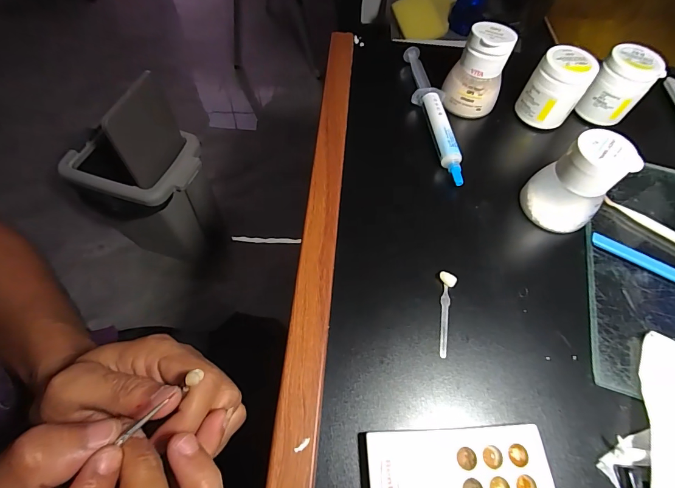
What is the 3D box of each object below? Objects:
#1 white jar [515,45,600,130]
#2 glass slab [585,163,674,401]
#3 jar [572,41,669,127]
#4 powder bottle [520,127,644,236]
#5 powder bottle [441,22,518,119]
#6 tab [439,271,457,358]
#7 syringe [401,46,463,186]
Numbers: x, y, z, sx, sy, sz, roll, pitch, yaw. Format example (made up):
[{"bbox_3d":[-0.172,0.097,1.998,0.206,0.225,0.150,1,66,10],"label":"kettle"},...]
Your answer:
[{"bbox_3d":[0.187,-0.133,0.303,0.043,0.052,0.040,41,67,19],"label":"white jar"},{"bbox_3d":[0.230,0.015,0.250,0.101,0.010,0.194,16,62,7],"label":"glass slab"},{"bbox_3d":[0.246,-0.138,0.308,0.044,0.047,0.045,37,66,18],"label":"jar"},{"bbox_3d":[0.165,-0.042,0.245,0.041,0.062,0.047,-40,69,-21],"label":"powder bottle"},{"bbox_3d":[0.122,-0.151,0.302,0.045,0.068,0.041,23,63,11],"label":"powder bottle"},{"bbox_3d":[0.070,0.045,0.228,0.010,0.006,0.055,10,61,4],"label":"tab"},{"bbox_3d":[0.084,-0.116,0.305,0.027,0.017,0.148,-4,61,-4],"label":"syringe"}]

